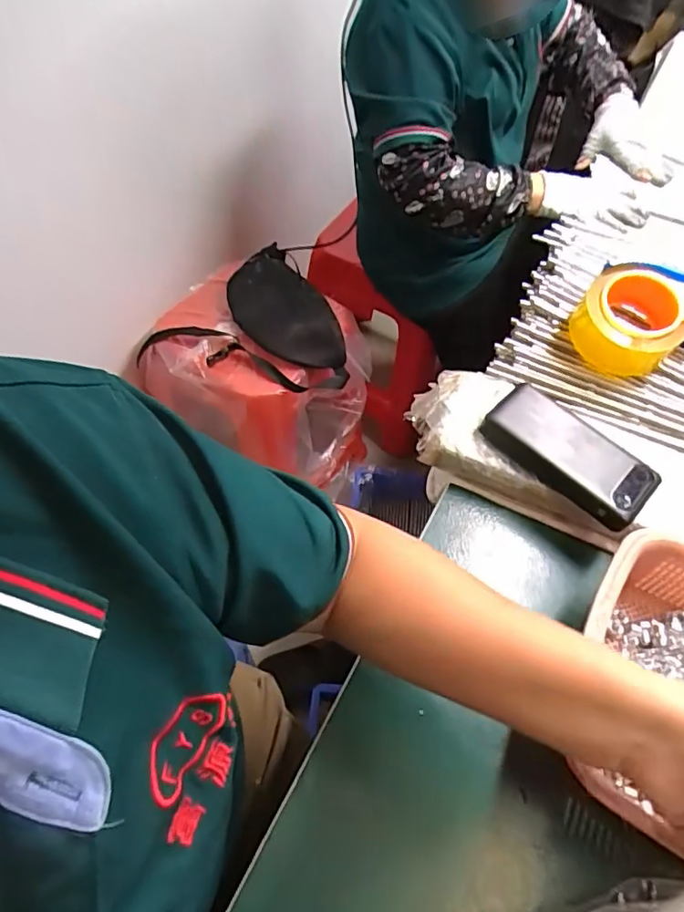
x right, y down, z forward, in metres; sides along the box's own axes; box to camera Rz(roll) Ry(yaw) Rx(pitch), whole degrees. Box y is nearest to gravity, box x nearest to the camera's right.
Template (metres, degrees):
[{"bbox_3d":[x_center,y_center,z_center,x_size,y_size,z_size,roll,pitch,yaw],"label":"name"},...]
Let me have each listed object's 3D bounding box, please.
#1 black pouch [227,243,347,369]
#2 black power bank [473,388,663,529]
[{"bbox_3d":[-0.104,-0.253,0.956,0.132,0.077,0.252,-35,66,-24],"label":"black pouch"},{"bbox_3d":[0.209,-0.004,0.510,0.152,0.028,0.067,39,62,19],"label":"black power bank"}]

